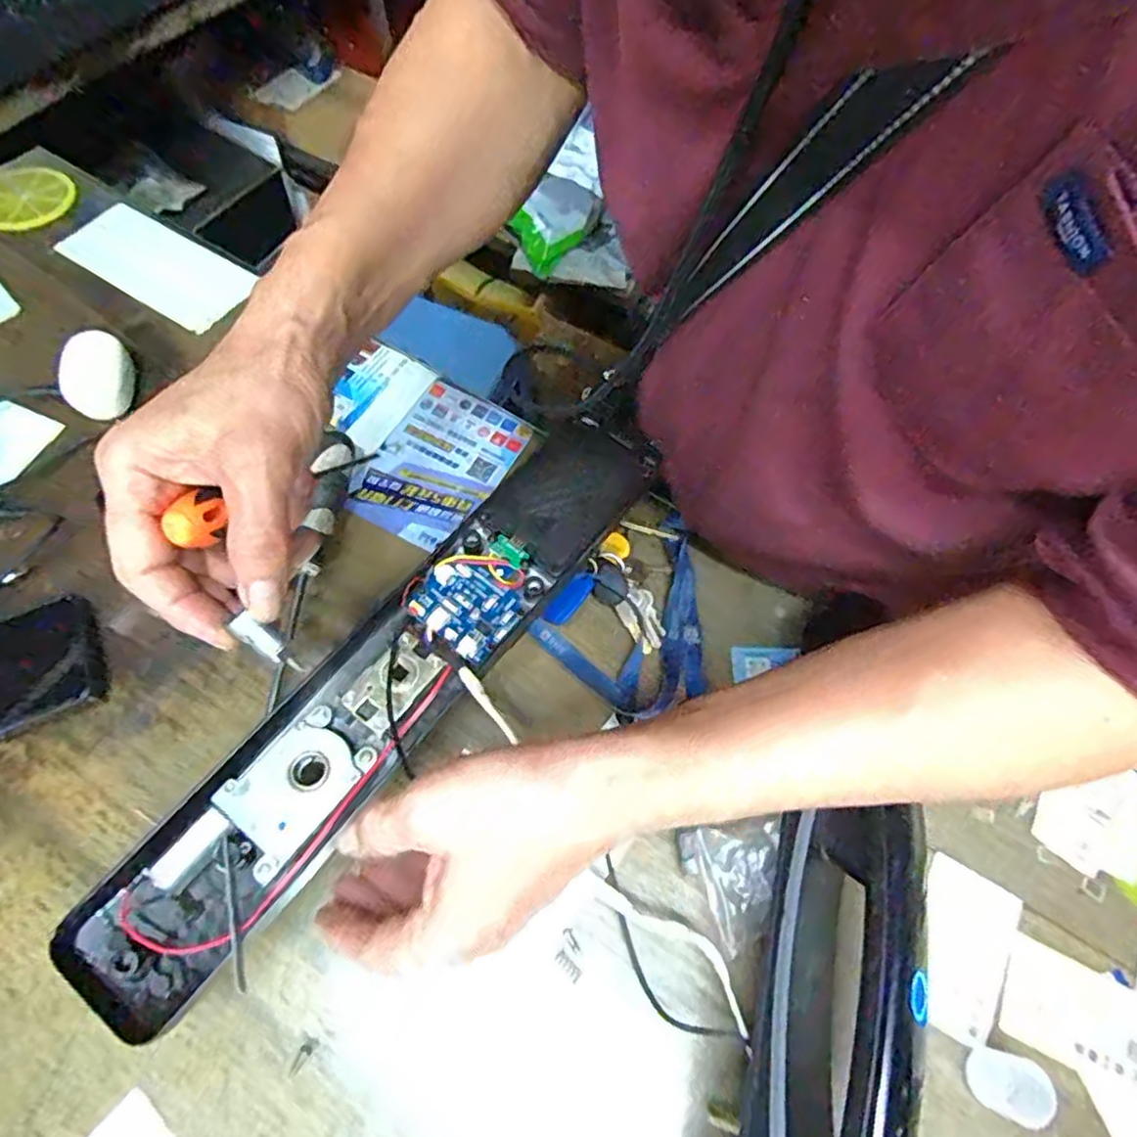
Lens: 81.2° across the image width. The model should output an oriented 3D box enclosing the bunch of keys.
[{"bbox_3d":[0.036,0.022,0.447,0.071,0.016,0.081,36,68,13],"label":"bunch of keys"}]

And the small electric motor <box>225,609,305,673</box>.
[{"bbox_3d":[-0.122,0.031,0.272,0.034,0.011,0.012,48,65,-26],"label":"small electric motor"}]

